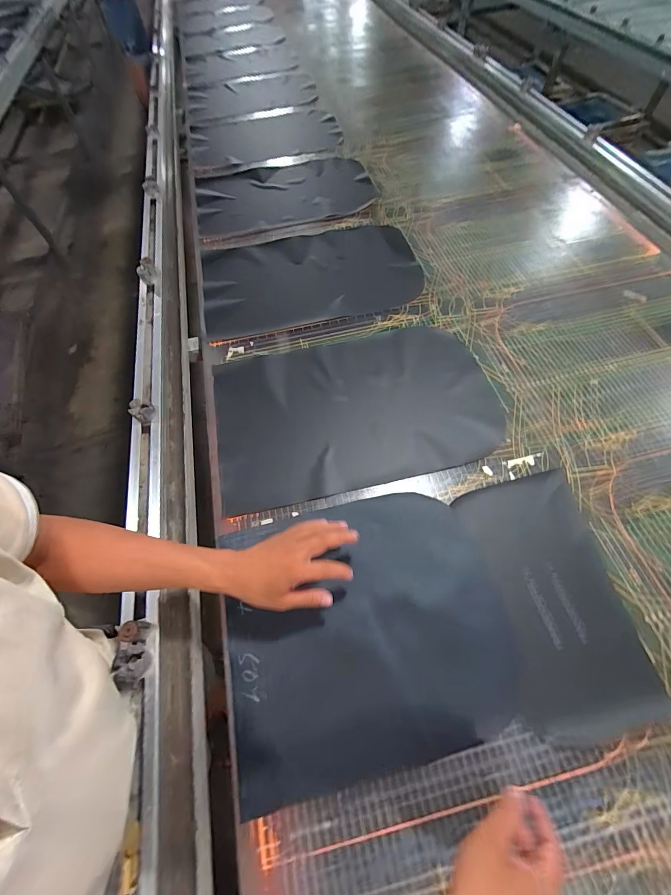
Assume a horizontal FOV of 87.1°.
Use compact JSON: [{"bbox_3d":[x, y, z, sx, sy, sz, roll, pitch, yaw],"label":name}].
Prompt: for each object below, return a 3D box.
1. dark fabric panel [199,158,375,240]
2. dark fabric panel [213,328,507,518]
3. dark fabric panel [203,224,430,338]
[{"bbox_3d":[-0.148,-0.748,1.046,0.514,0.024,0.323,-18,63,-8],"label":"dark fabric panel"},{"bbox_3d":[0.038,-0.084,0.654,0.506,0.018,0.319,-12,60,-4],"label":"dark fabric panel"},{"bbox_3d":[-0.061,-0.418,0.852,0.506,0.010,0.322,-12,60,-4],"label":"dark fabric panel"}]

